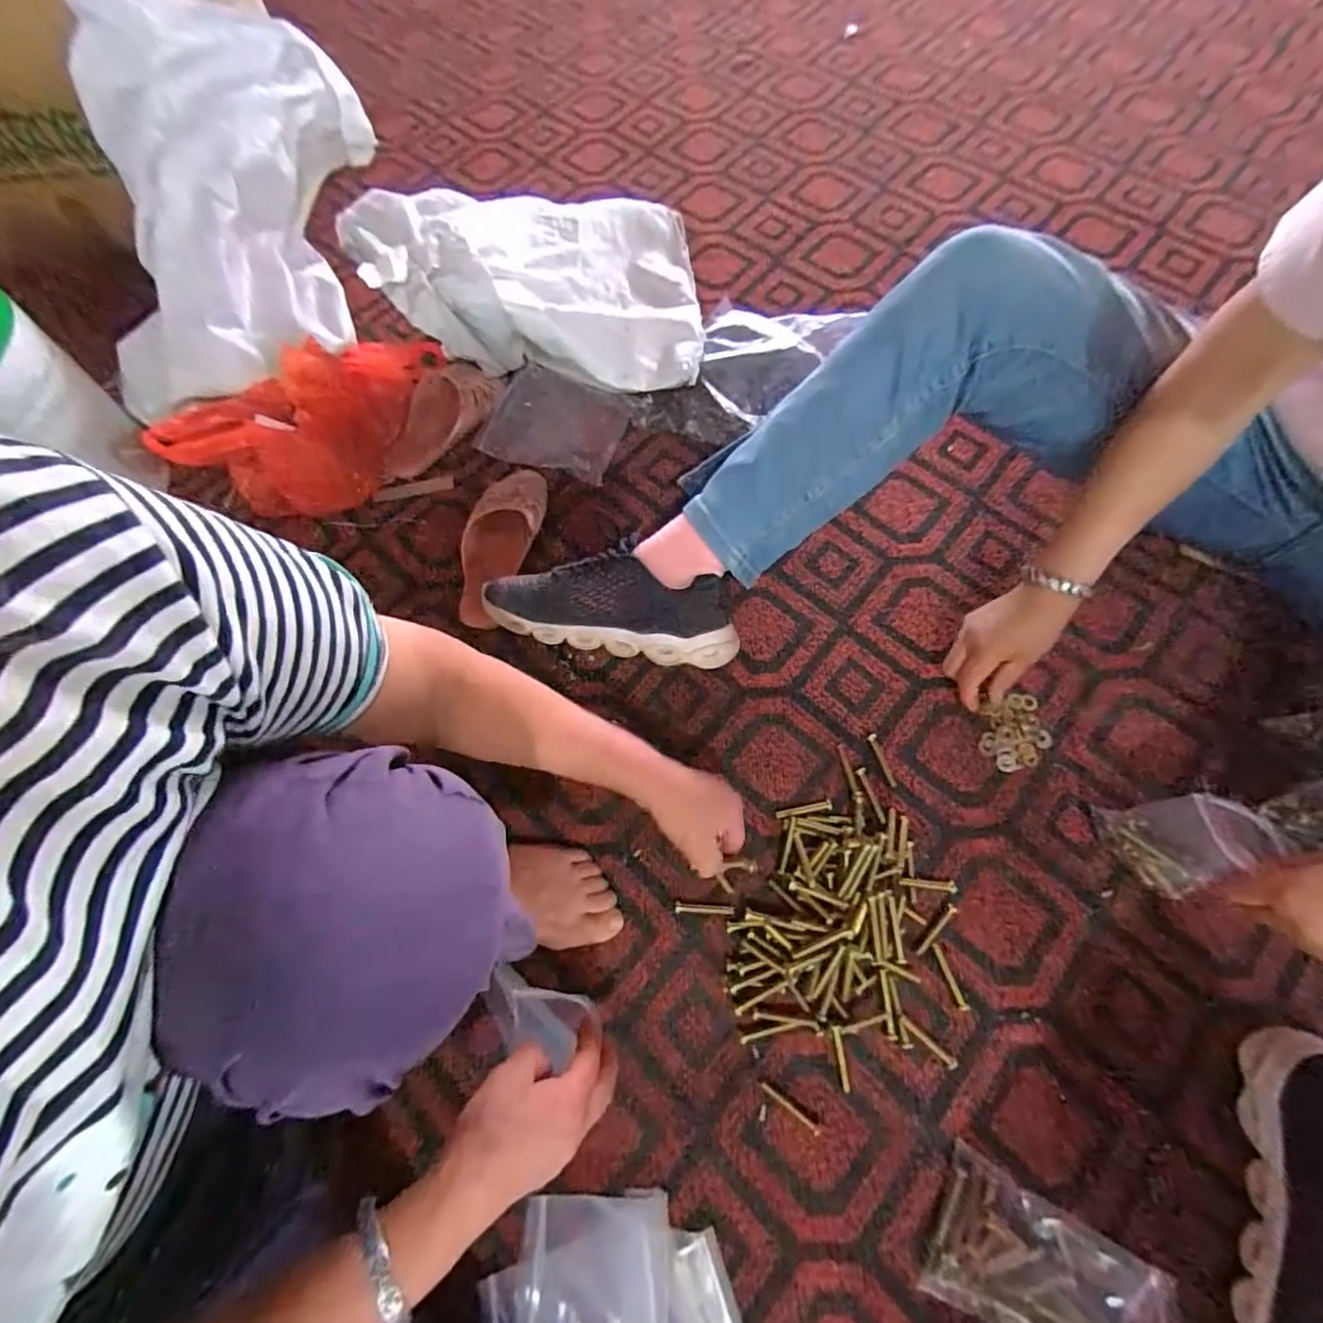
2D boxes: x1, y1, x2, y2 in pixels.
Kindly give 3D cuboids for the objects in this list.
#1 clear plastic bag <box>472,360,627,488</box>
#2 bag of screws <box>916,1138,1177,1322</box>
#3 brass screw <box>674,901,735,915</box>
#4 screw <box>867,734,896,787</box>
[{"bbox_3d":[-0.135,-0.301,0.736,0.180,0.030,0.126,20,70,11],"label":"clear plastic bag"},{"bbox_3d":[0.276,0.444,0.413,0.146,0.033,0.090,27,72,13],"label":"bag of screws"},{"bbox_3d":[0.039,0.225,0.528,0.053,0.004,0.010,0,68,3],"label":"brass screw"},{"bbox_3d":[0.216,0.097,0.567,0.010,0.004,0.053,-18,68,-4],"label":"screw"}]

